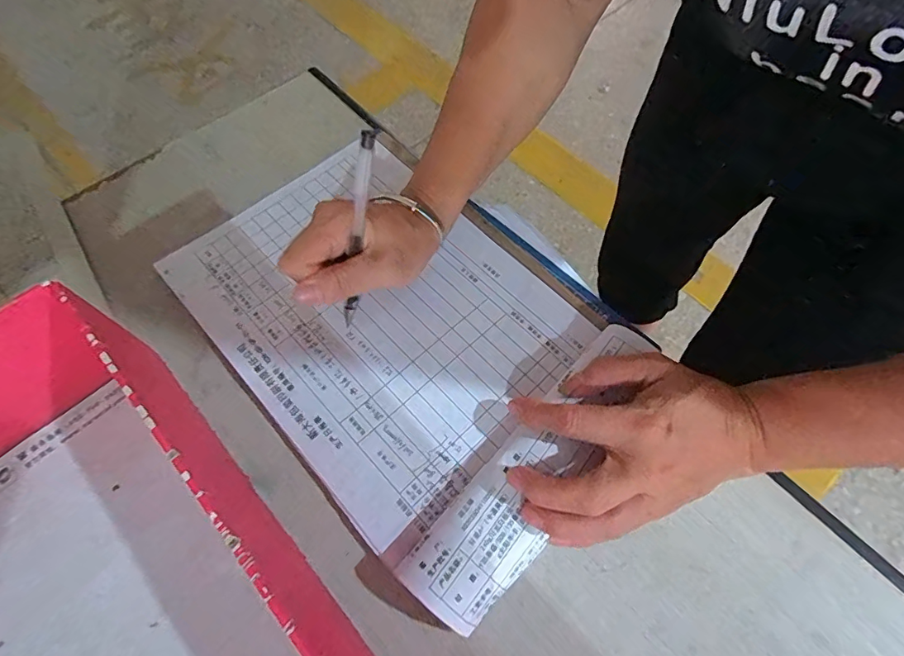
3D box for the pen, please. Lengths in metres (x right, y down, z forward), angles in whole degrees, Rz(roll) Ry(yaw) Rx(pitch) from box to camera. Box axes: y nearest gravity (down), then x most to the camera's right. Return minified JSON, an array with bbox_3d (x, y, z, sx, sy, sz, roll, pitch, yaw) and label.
[{"bbox_3d":[-0.061,-0.057,0.303,0.010,0.137,0.011,20,35,8],"label":"pen"}]

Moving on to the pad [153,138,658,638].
[{"bbox_3d":[-0.039,-0.004,0.339,0.209,0.026,0.331,-40,71,-19],"label":"pad"}]

